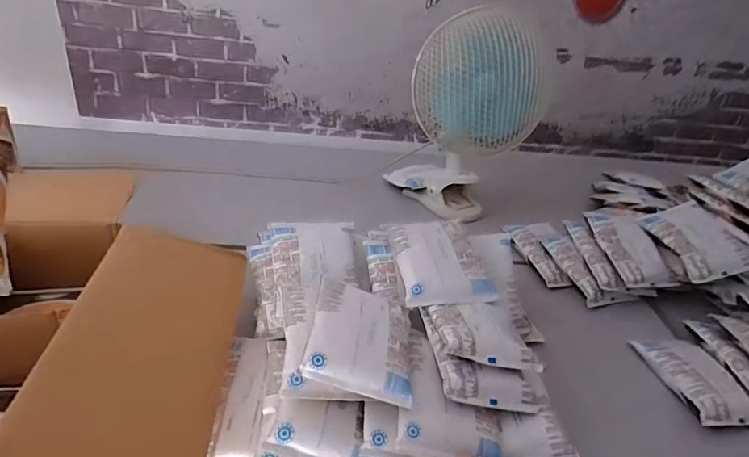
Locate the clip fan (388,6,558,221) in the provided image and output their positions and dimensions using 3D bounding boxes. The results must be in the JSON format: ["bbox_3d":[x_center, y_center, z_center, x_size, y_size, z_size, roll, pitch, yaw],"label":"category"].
[{"bbox_3d":[0.153,-0.175,0.804,0.227,0.310,0.126,12,32,7],"label":"clip fan"}]

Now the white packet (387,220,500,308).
[{"bbox_3d":[0.074,0.035,0.547,0.098,0.031,0.116,0,33,-13],"label":"white packet"}]

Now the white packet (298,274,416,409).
[{"bbox_3d":[-0.011,0.096,0.457,0.090,0.027,0.125,7,32,-1],"label":"white packet"}]

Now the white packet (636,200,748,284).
[{"bbox_3d":[0.459,0.013,0.700,0.100,0.026,0.127,-17,52,-8],"label":"white packet"}]

